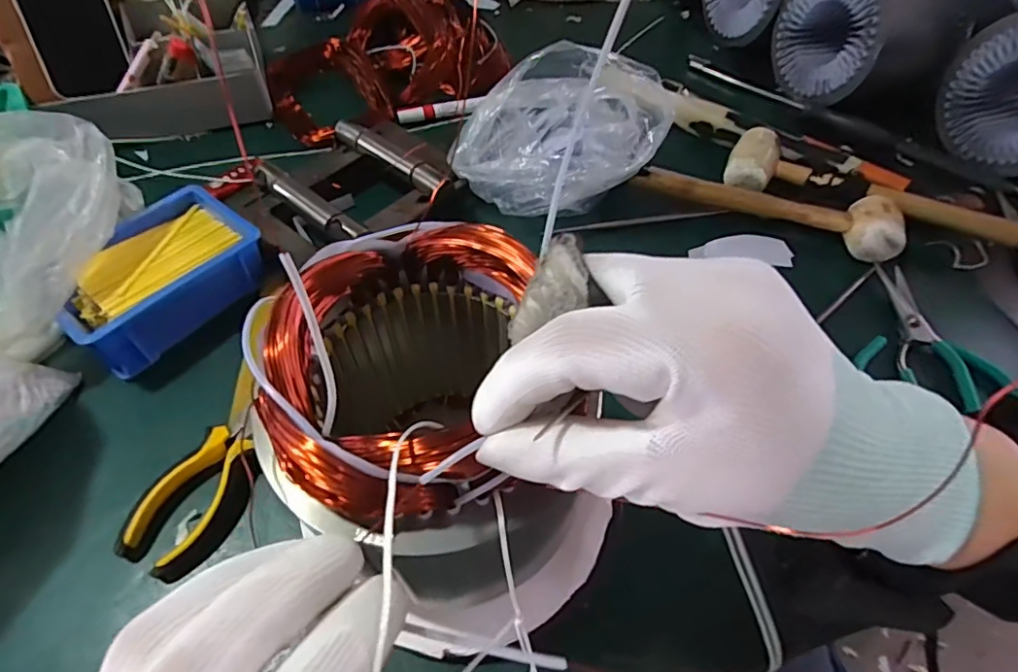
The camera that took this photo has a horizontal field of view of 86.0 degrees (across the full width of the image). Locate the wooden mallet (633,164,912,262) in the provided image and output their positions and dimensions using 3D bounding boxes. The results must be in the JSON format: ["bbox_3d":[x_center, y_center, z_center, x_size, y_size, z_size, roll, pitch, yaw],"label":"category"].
[{"bbox_3d":[0.241,-0.126,0.517,0.236,0.044,0.053,20,56,12],"label":"wooden mallet"}]

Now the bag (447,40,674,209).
[{"bbox_3d":[0.042,-0.182,0.502,0.181,0.105,0.141,-12,55,-10],"label":"bag"}]

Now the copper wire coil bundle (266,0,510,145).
[{"bbox_3d":[-0.149,-0.332,0.646,0.266,0.076,0.220,-13,55,-11],"label":"copper wire coil bundle"}]

